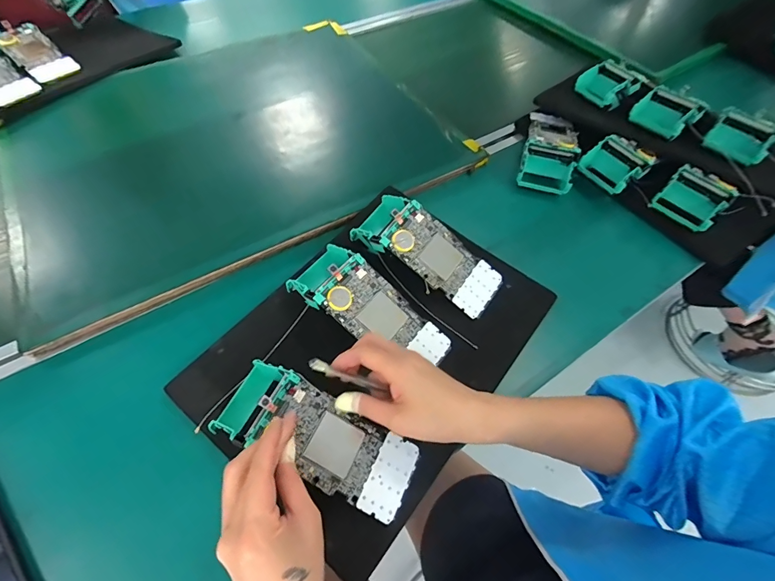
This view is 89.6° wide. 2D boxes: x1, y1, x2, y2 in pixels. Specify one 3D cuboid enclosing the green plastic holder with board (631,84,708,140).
[{"bbox_3d":[0.380,-0.242,0.529,0.072,0.031,0.062,38,64,22],"label":"green plastic holder with board"}]

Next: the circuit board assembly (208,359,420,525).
[{"bbox_3d":[-0.054,0.124,0.327,0.161,0.023,0.065,33,58,-3],"label":"circuit board assembly"}]

